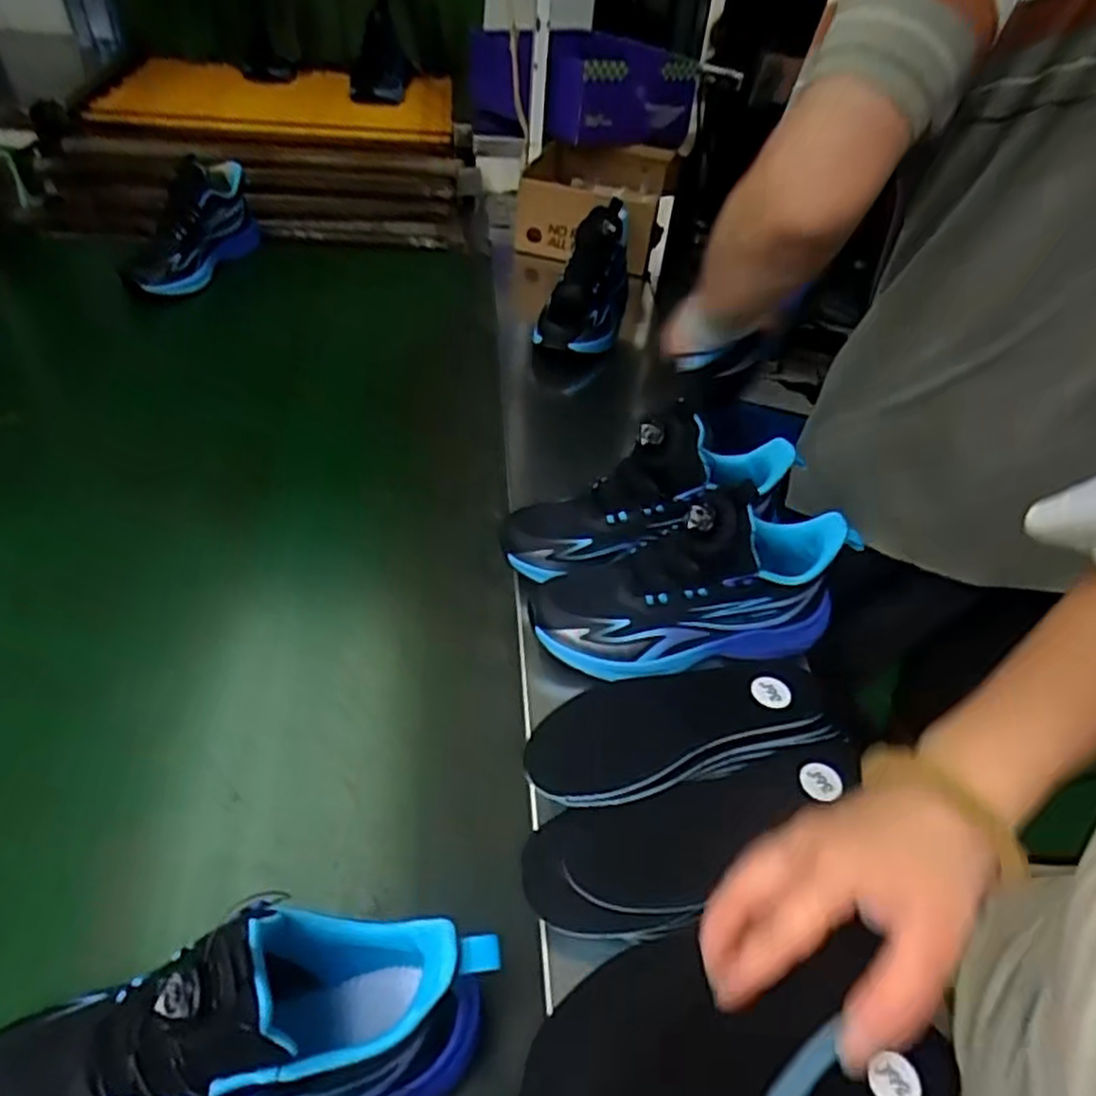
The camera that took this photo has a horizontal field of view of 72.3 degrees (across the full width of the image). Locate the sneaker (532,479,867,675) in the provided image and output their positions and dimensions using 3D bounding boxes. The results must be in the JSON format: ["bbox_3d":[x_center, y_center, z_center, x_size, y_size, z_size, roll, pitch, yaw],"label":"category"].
[{"bbox_3d":[0.108,0.014,0.581,0.233,0.131,0.099,-5,45,-12],"label":"sneaker"}]

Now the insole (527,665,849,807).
[{"bbox_3d":[0.089,0.120,0.519,0.211,0.020,0.085,-8,46,-15],"label":"insole"}]

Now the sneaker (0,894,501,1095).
[{"bbox_3d":[-0.154,0.233,0.359,0.249,0.138,0.086,-9,46,-16],"label":"sneaker"}]

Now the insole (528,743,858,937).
[{"bbox_3d":[0.105,0.182,0.474,0.240,0.018,0.080,-9,46,-16],"label":"insole"}]

